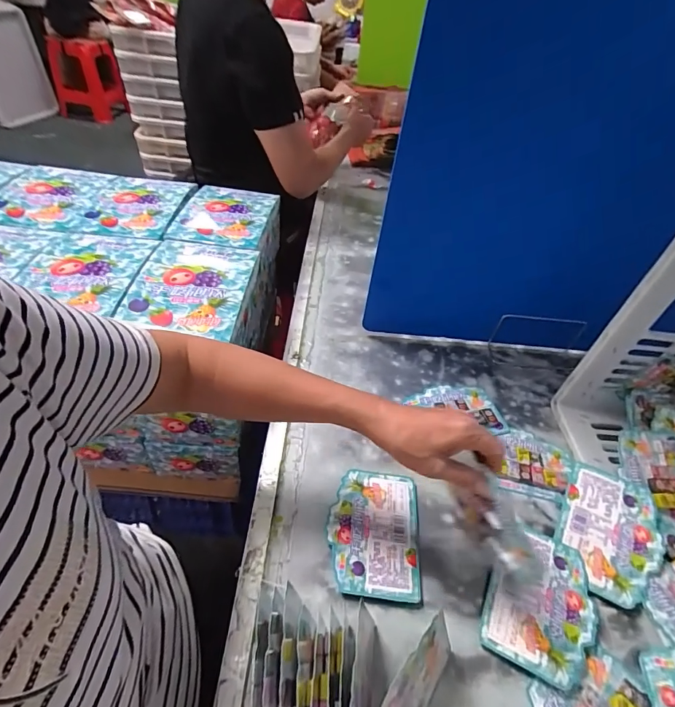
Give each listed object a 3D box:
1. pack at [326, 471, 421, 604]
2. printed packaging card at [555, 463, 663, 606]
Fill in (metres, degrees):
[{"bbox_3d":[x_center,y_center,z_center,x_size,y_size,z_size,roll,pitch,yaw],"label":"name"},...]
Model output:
[{"bbox_3d":[0.043,0.207,0.481,0.103,0.010,0.141,8,45,0],"label":"pack"},{"bbox_3d":[0.321,0.213,0.486,0.102,0.008,0.140,22,61,22],"label":"printed packaging card"}]

